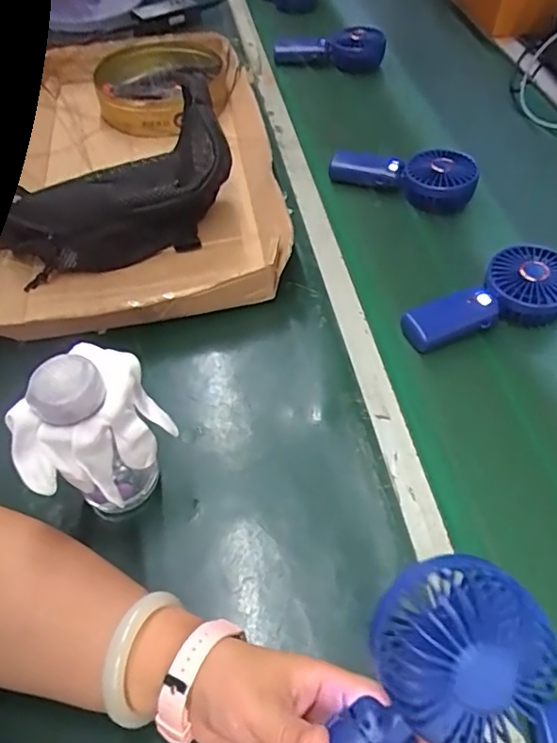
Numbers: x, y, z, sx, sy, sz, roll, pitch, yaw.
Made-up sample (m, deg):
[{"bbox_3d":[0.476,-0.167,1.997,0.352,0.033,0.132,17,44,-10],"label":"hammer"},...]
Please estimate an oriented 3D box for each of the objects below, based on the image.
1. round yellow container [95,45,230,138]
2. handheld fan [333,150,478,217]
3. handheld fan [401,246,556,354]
[{"bbox_3d":[-0.169,-0.420,0.811,0.182,0.054,0.179,3,52,5],"label":"round yellow container"},{"bbox_3d":[0.160,-0.249,0.700,0.181,0.054,0.068,23,56,20],"label":"handheld fan"},{"bbox_3d":[0.219,-0.067,0.561,0.176,0.049,0.088,-26,55,-17],"label":"handheld fan"}]

